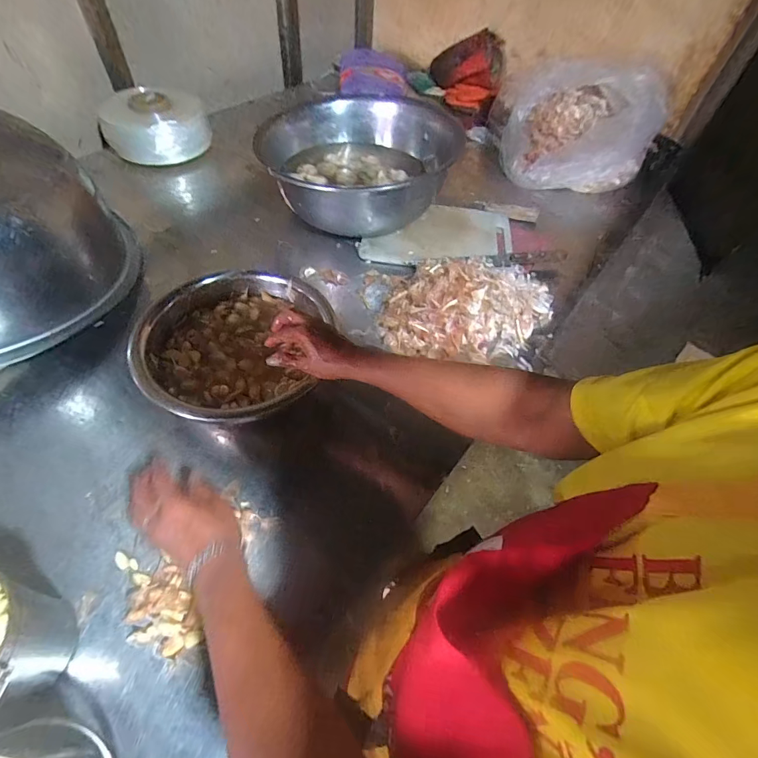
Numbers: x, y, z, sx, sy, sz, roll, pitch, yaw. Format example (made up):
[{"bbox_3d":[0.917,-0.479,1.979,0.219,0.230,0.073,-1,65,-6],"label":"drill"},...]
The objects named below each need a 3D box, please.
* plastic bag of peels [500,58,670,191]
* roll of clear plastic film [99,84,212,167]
[{"bbox_3d":[0.550,-0.705,1.083,0.394,0.204,0.390,30,57,16],"label":"plastic bag of peels"},{"bbox_3d":[-0.567,-0.663,1.003,0.237,0.107,0.225,-1,55,-6],"label":"roll of clear plastic film"}]

